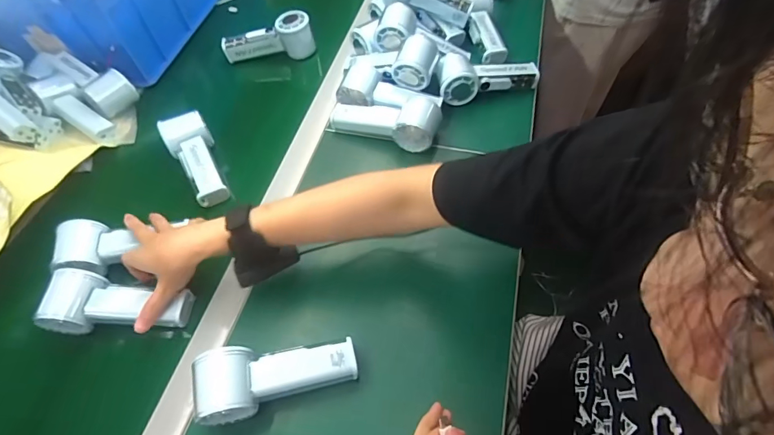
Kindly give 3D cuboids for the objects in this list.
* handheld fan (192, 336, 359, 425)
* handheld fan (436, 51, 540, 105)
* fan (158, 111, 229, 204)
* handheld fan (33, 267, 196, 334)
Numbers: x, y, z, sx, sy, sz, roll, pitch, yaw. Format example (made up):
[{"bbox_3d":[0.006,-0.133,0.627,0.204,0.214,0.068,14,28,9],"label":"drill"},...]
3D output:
[{"bbox_3d":[-0.107,0.155,0.420,0.149,0.041,0.060,-6,54,-15],"label":"handheld fan"},{"bbox_3d":[0.153,-0.214,0.646,0.148,0.047,0.062,-4,55,2],"label":"handheld fan"},{"bbox_3d":[-0.258,-0.078,0.591,0.058,0.057,0.134,-27,58,-13],"label":"fan"},{"bbox_3d":[-0.297,0.100,0.482,0.146,0.041,0.062,8,55,-10],"label":"handheld fan"}]

